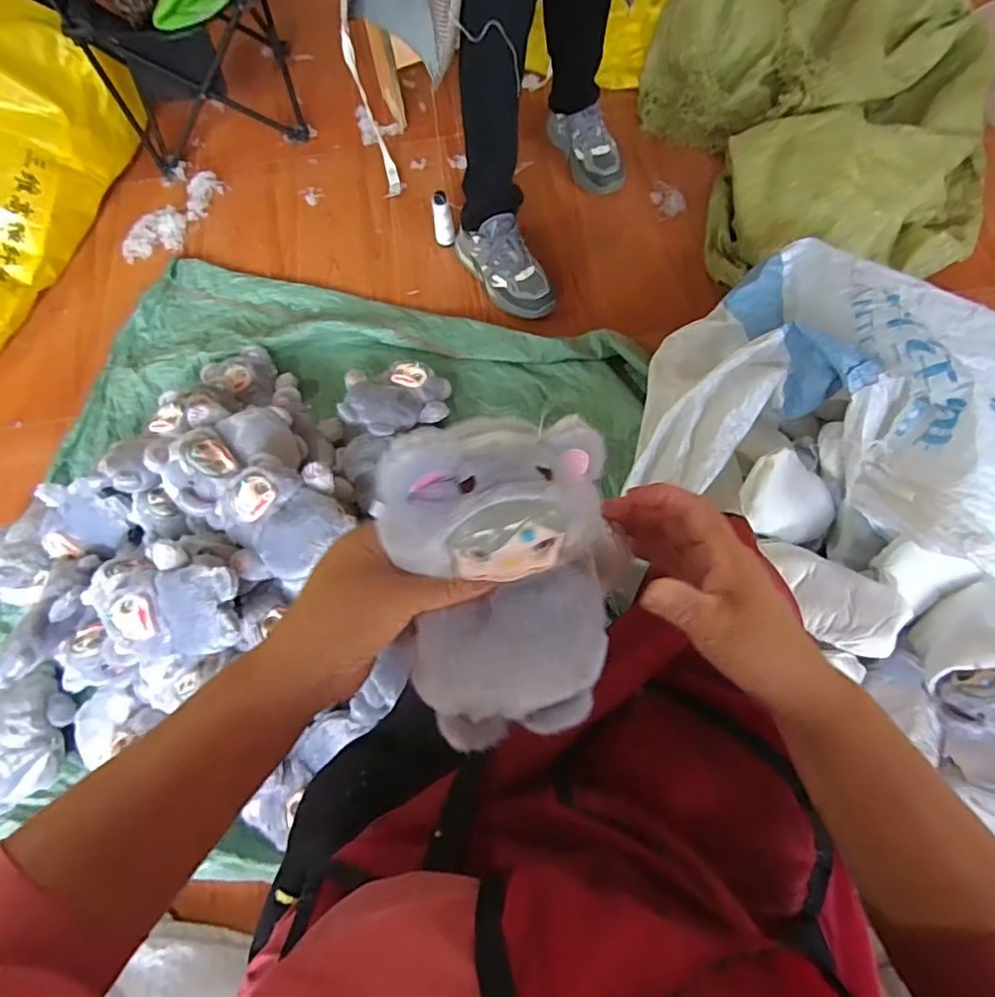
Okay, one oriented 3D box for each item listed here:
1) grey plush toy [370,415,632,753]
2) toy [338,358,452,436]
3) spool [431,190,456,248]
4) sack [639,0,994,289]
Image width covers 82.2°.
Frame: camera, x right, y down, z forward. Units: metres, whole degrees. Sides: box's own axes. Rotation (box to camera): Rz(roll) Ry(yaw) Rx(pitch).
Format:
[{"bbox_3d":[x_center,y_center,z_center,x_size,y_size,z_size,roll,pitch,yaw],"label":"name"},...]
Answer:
[{"bbox_3d":[0.002,0.047,0.334,0.129,0.085,0.186,-9,104,-17],"label":"grey plush toy"},{"bbox_3d":[-0.174,-0.175,0.986,0.188,0.090,0.162,-19,70,-4],"label":"toy"},{"bbox_3d":[-0.109,-0.555,1.142,0.041,0.117,0.043,-1,70,2],"label":"spool"},{"bbox_3d":[0.674,-0.780,1.148,0.666,0.173,0.730,-4,70,1],"label":"sack"}]

